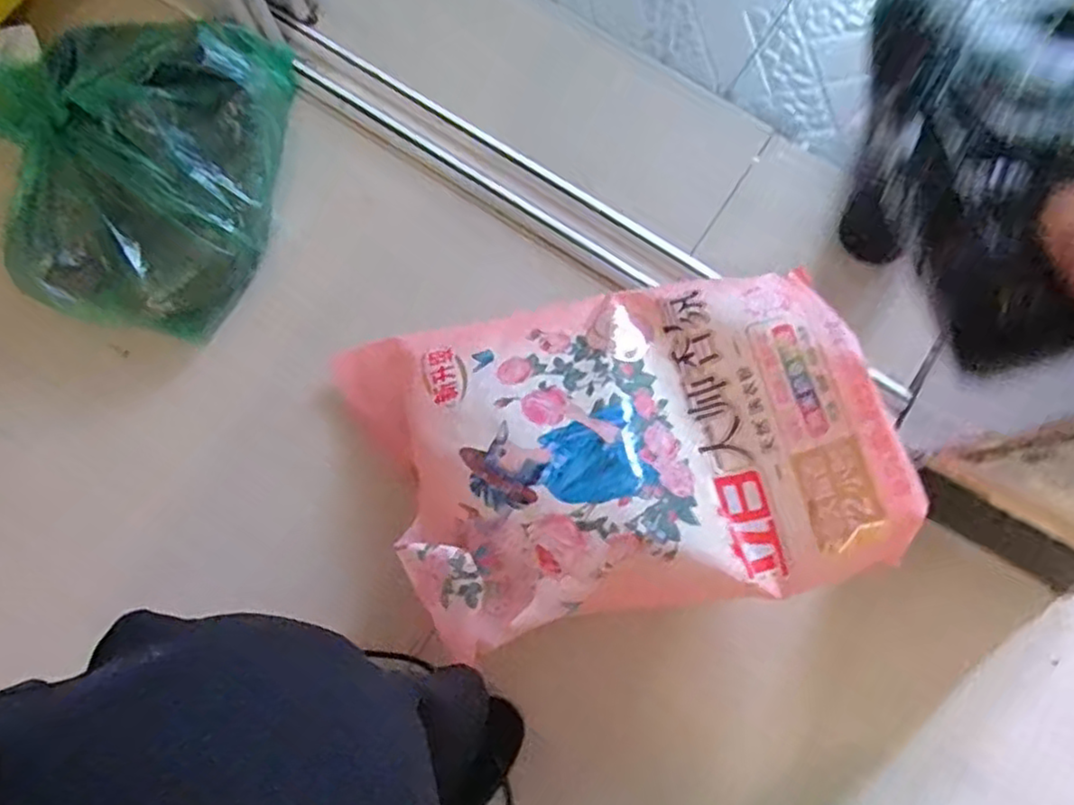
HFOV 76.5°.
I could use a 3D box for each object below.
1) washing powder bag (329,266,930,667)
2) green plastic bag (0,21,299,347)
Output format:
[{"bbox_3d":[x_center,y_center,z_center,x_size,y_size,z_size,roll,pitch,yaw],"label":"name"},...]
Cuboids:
[{"bbox_3d":[0.048,0.030,0.529,0.370,0.142,0.262,-12,78,-3],"label":"washing powder bag"},{"bbox_3d":[-0.373,-0.221,0.613,0.254,0.104,0.279,8,78,1],"label":"green plastic bag"}]

